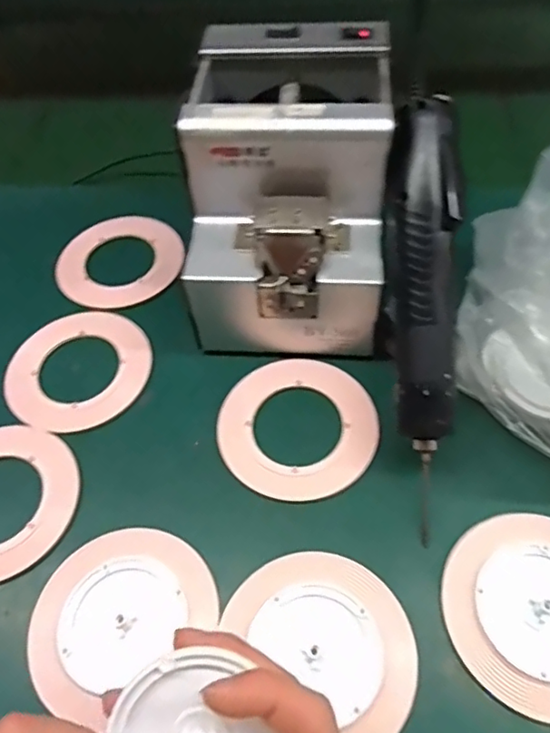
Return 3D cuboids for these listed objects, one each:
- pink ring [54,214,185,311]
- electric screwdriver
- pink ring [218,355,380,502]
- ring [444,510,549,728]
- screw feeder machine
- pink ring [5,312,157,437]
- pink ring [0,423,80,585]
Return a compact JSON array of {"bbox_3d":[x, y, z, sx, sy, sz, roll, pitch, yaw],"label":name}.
[{"bbox_3d":[-0.129,-0.089,0.471,0.103,0.008,0.098,-3,55,4],"label":"pink ring"},{"bbox_3d":[0.088,-0.032,0.332,0.036,0.032,0.245,0,89,6],"label":"electric screwdriver"},{"bbox_3d":[0.014,0.037,0.374,0.101,0.004,0.101,-3,55,4],"label":"pink ring"},{"bbox_3d":[0.141,0.128,0.299,0.095,0.004,0.100,-3,55,4],"label":"ring"},{"bbox_3d":[0.009,-0.113,0.390,0.125,0.150,0.167,0,55,5],"label":"screw feeder machine"},{"bbox_3d":[-0.142,0.000,0.410,0.100,0.005,0.102,-3,55,4],"label":"pink ring"},{"bbox_3d":[-0.175,0.082,0.355,0.099,0.008,0.101,-3,55,4],"label":"pink ring"}]

